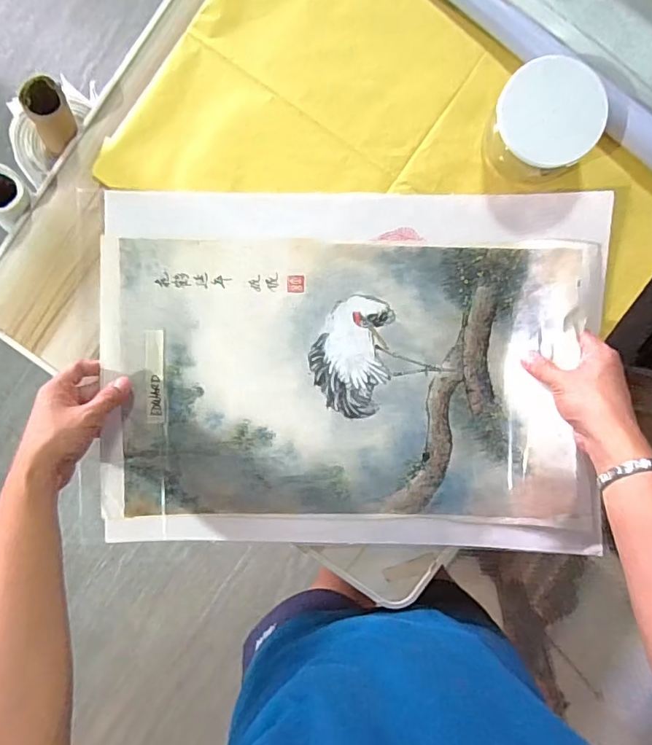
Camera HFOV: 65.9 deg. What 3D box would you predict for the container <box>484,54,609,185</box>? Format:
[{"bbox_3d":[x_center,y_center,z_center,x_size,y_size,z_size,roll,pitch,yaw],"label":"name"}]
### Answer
[{"bbox_3d":[0.212,-0.243,0.495,0.095,0.071,0.088,0,91,1],"label":"container"}]

